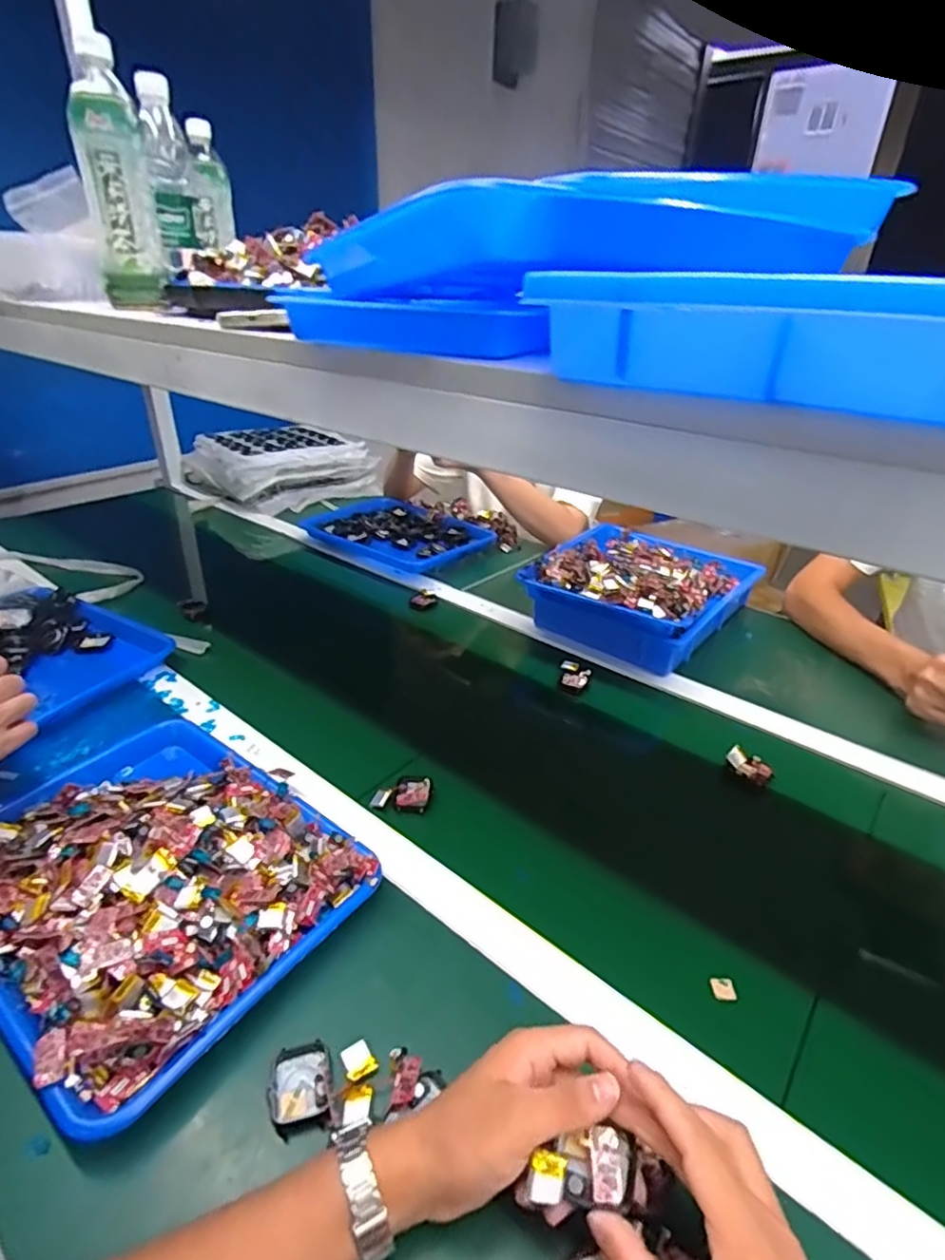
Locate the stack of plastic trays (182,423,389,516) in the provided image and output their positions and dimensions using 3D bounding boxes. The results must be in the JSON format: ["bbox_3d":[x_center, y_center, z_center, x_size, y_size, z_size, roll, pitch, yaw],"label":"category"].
[{"bbox_3d":[-0.451,-0.405,1.455,0.361,0.106,0.327,-22,37,-34],"label":"stack of plastic trays"}]

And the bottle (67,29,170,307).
[{"bbox_3d":[-0.360,-0.449,0.617,0.064,0.207,0.068,-13,33,-24],"label":"bottle"}]

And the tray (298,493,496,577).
[{"bbox_3d":[-0.149,-0.198,1.202,0.338,0.035,0.232,21,35,30],"label":"tray"}]

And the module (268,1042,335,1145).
[{"bbox_3d":[-0.111,0.296,0.394,0.039,0.009,0.049,-7,31,-14],"label":"module"}]

